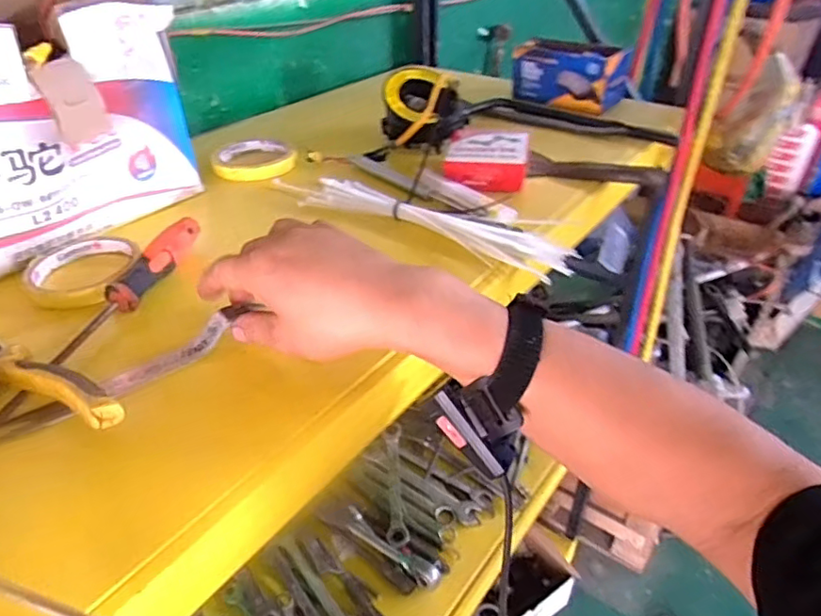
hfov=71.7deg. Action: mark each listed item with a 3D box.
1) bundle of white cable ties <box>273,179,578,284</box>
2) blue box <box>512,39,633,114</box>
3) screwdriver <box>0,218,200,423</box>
[{"bbox_3d":[0.009,-0.080,0.535,0.283,0.024,0.050,19,41,25],"label":"bundle of white cable ties"},{"bbox_3d":[0.222,-0.329,0.801,0.159,0.077,0.058,30,47,35],"label":"blue box"},{"bbox_3d":[-0.227,0.009,0.406,0.023,0.028,0.255,9,38,14],"label":"screwdriver"}]

